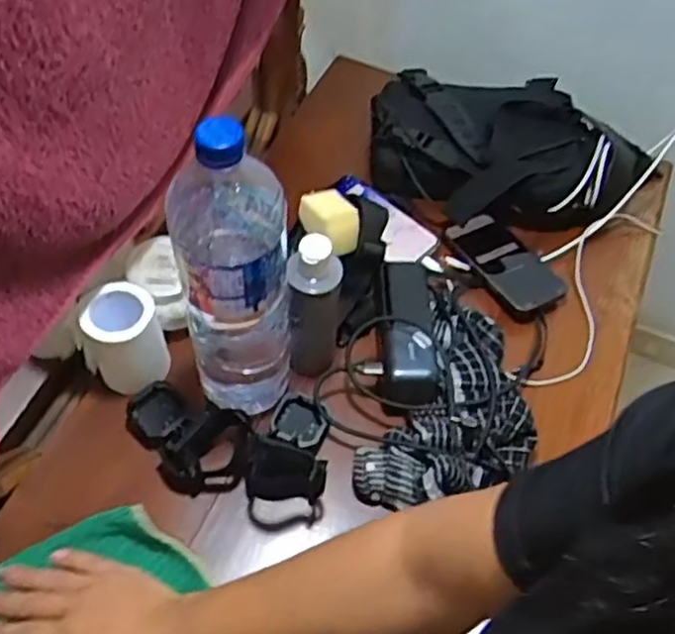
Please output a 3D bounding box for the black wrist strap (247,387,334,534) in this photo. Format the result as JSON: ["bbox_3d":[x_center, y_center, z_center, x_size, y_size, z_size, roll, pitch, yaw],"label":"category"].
[{"bbox_3d":[-0.043,0.124,0.657,0.066,0.055,0.121,6,55,0],"label":"black wrist strap"}]

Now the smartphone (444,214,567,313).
[{"bbox_3d":[0.192,-0.065,0.806,0.076,0.011,0.138,-28,62,-22],"label":"smartphone"}]

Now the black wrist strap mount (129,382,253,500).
[{"bbox_3d":[-0.140,0.111,0.663,0.129,0.044,0.084,20,56,9],"label":"black wrist strap mount"}]

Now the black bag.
[{"bbox_3d":[0.200,-0.201,0.853,0.310,0.084,0.187,6,55,0],"label":"black bag"}]

